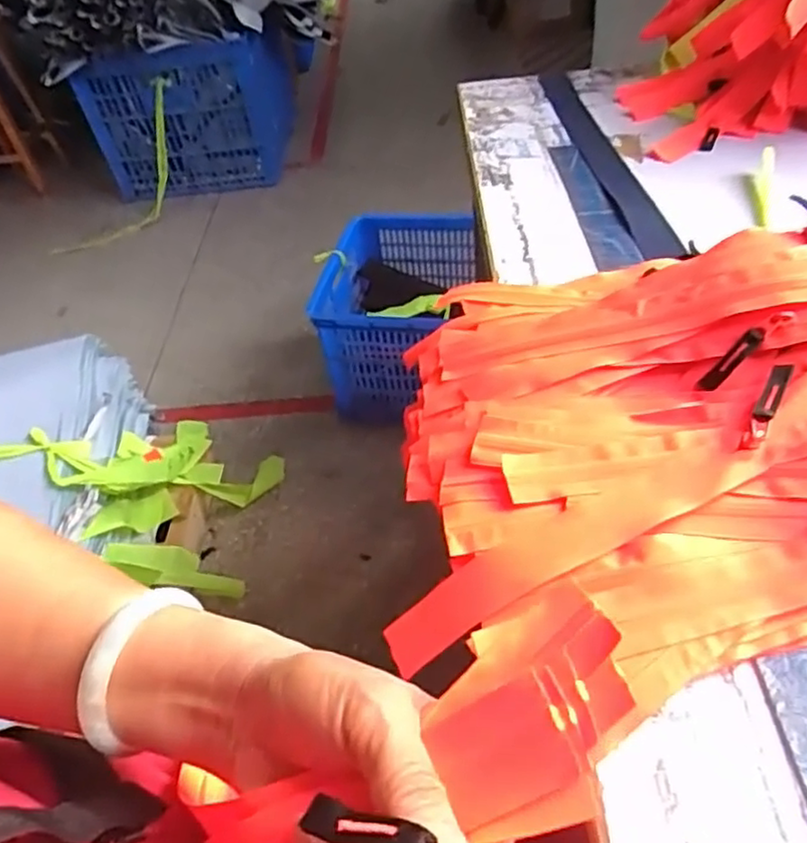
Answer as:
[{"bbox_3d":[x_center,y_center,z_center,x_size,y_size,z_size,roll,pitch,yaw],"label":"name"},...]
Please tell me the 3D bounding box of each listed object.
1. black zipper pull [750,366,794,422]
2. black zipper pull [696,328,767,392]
[{"bbox_3d":[0.214,-0.017,0.380,0.011,0.011,0.049,23,52,26],"label":"black zipper pull"},{"bbox_3d":[0.203,-0.038,0.407,0.049,0.005,0.010,-48,49,11],"label":"black zipper pull"}]

